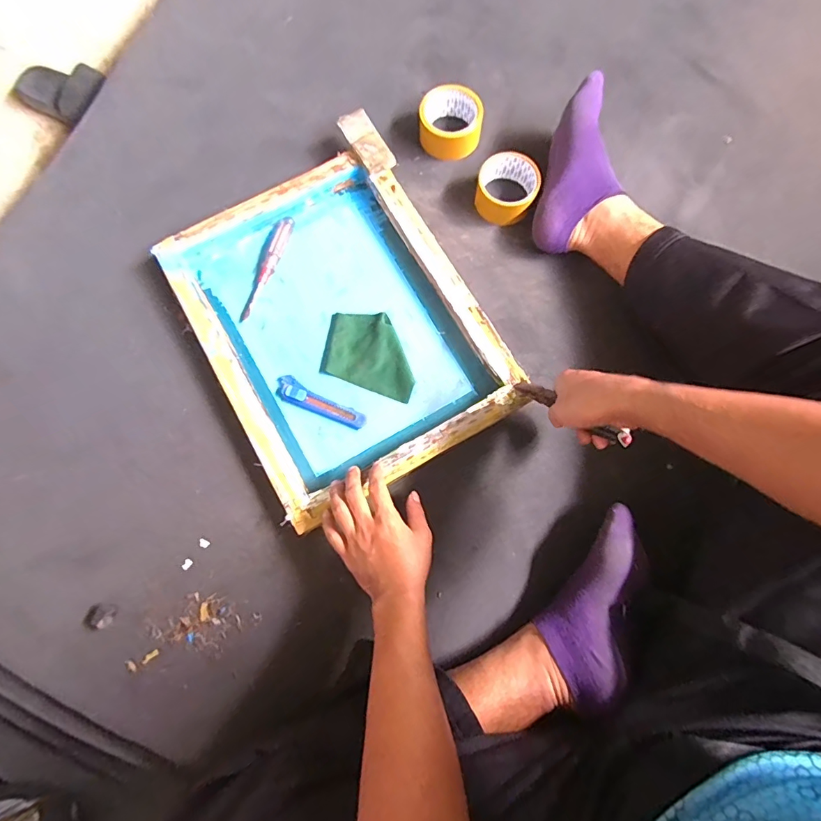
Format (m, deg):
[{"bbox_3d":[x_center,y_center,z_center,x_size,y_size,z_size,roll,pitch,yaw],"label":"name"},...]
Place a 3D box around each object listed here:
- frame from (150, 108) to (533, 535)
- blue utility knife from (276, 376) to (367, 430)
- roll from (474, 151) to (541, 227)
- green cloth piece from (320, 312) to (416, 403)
[{"bbox_3d":[-0.097,-0.122,0.633,0.352,0.042,0.446,-29,80,-4],"label":"frame"},{"bbox_3d":[-0.126,-0.008,0.630,0.131,0.008,0.030,27,81,6],"label":"blue utility knife"},{"bbox_3d":[0.143,-0.328,0.669,0.090,0.039,0.098,9,79,3],"label":"roll"},{"bbox_3d":[-0.053,-0.081,0.639,0.136,0.009,0.104,20,80,5],"label":"green cloth piece"}]

